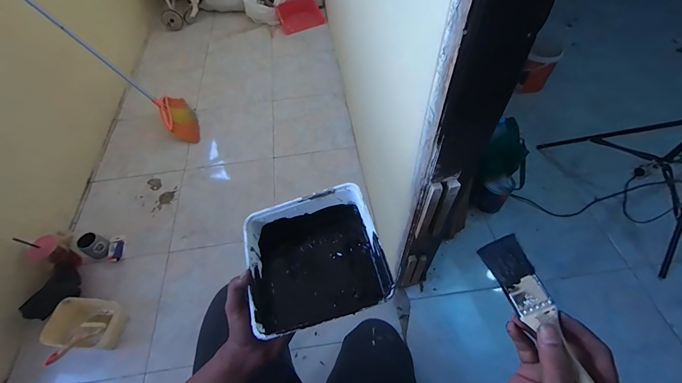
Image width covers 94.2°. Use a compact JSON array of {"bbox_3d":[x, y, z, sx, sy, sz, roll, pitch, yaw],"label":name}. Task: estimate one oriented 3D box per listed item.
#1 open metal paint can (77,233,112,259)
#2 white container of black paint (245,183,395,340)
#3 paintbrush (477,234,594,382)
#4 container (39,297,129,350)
[{"bbox_3d":[-0.886,0.197,1.146,0.073,0.082,0.075,-1,55,2],"label":"open metal paint can"},{"bbox_3d":[-0.043,0.104,0.492,0.194,0.081,0.192,-14,58,-6],"label":"white container of black paint"},{"bbox_3d":[0.199,0.127,0.302,0.040,0.017,0.178,-19,63,-8],"label":"paintbrush"},{"bbox_3d":[-0.790,0.413,0.988,0.207,0.096,0.144,5,55,6],"label":"container"}]

